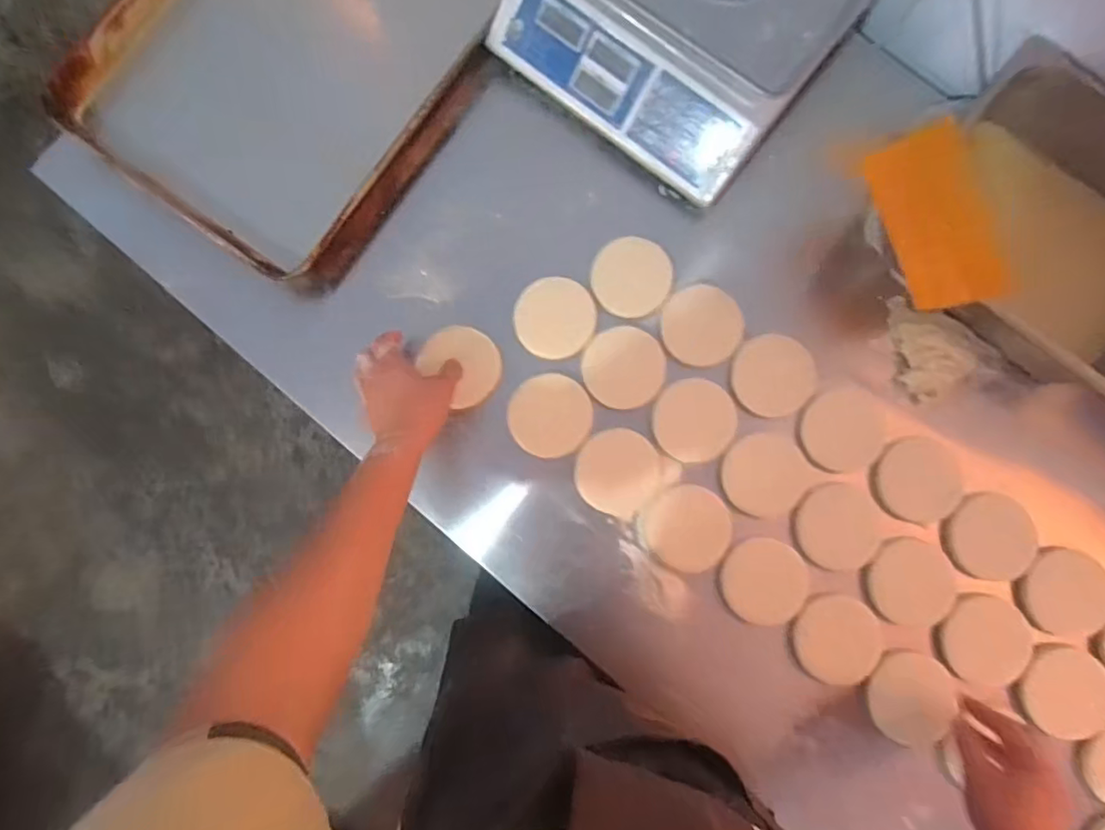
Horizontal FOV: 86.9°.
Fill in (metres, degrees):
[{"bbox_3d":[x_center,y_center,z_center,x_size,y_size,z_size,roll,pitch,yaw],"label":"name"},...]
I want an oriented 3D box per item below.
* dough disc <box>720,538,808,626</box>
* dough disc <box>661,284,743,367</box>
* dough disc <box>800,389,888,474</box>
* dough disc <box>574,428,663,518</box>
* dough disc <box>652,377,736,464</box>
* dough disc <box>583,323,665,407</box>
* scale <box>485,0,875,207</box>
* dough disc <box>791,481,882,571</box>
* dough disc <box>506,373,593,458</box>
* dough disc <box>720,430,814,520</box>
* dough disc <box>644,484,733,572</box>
[{"bbox_3d":[0.241,0.191,0.664,0.088,0.014,0.094,0,85,3],"label":"dough disc"},{"bbox_3d":[0.176,-0.104,0.681,0.090,0.012,0.092,0,85,3],"label":"dough disc"},{"bbox_3d":[0.336,0.018,0.671,0.091,0.007,0.091,1,96,9],"label":"dough disc"},{"bbox_3d":[0.077,0.064,0.679,0.096,0.012,0.096,0,85,3],"label":"dough disc"},{"bbox_3d":[0.166,0.007,0.679,0.093,0.014,0.093,0,85,3],"label":"dough disc"},{"bbox_3d":[0.084,-0.055,0.678,0.094,0.018,0.091,0,85,3],"label":"dough disc"},{"bbox_3d":[0.150,-0.470,0.660,0.336,0.117,0.323,40,88,5],"label":"scale"},{"bbox_3d":[0.327,0.127,0.670,0.096,0.005,0.095,0,85,3],"label":"dough disc"},{"bbox_3d":[-0.003,0.001,0.678,0.095,0.018,0.092,0,85,3],"label":"dough disc"},{"bbox_3d":[0.248,0.069,0.680,0.097,0.004,0.094,0,85,3],"label":"dough disc"},{"bbox_3d":[0.158,0.130,0.679,0.099,0.005,0.095,0,85,3],"label":"dough disc"}]

